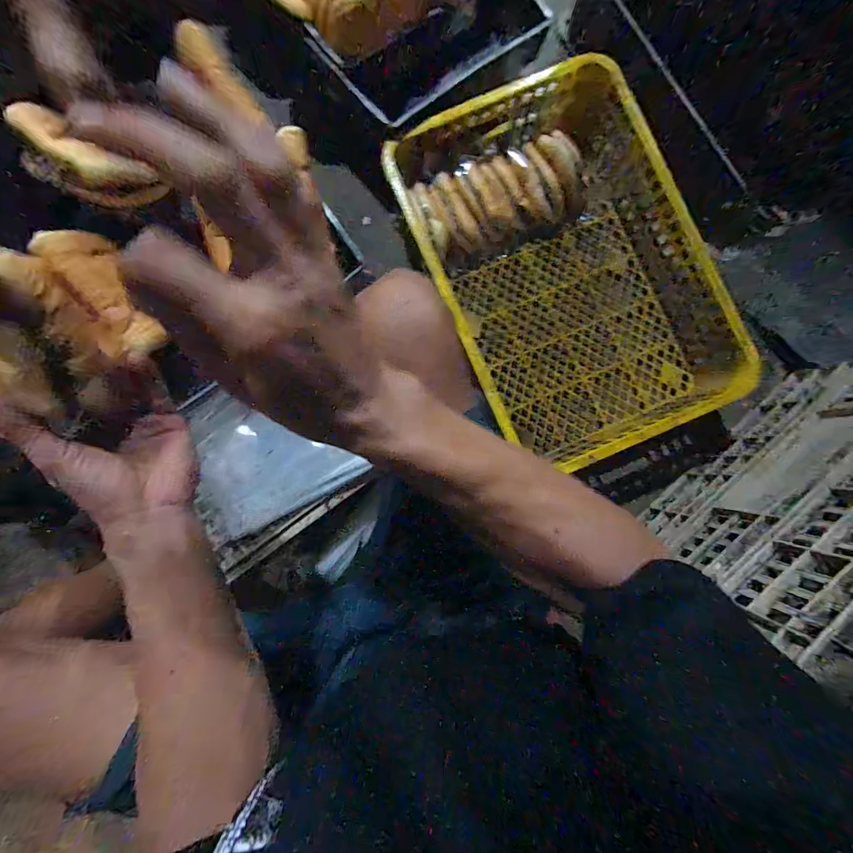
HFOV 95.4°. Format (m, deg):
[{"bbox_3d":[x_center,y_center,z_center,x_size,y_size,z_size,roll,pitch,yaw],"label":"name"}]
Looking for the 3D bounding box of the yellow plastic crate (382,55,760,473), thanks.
[{"bbox_3d":[0.227,-0.269,0.692,0.428,0.132,0.618,-27,89,-3],"label":"yellow plastic crate"}]

